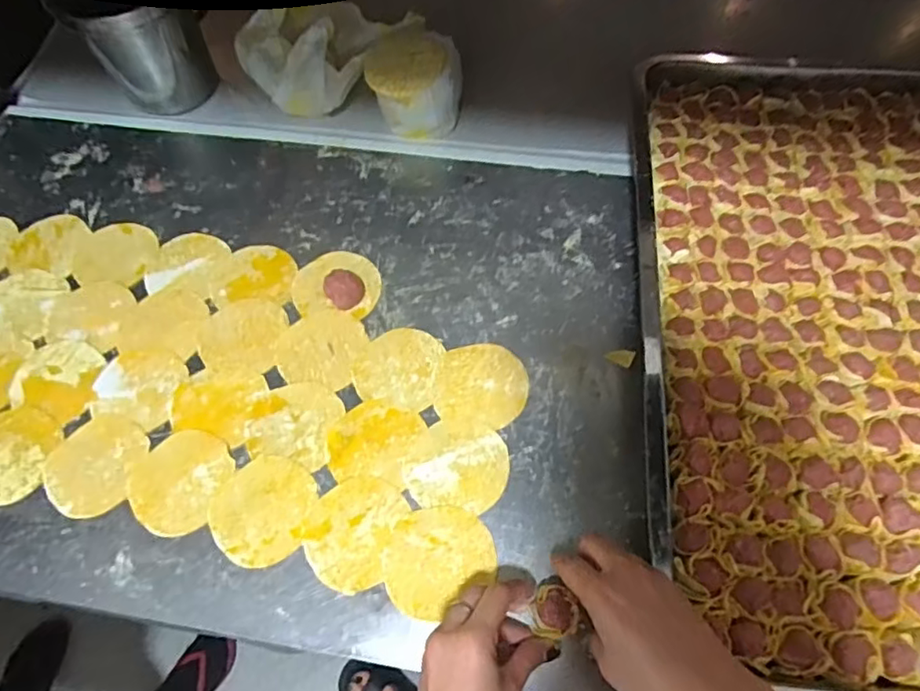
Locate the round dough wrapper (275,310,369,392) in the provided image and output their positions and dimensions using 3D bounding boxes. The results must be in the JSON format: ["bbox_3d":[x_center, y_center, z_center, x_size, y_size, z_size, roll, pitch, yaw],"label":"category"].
[{"bbox_3d":[-0.127,0.001,0.543,0.075,0.004,0.076,0,63,1],"label":"round dough wrapper"}]

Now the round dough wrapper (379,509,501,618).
[{"bbox_3d":[-0.016,0.163,0.456,0.083,0.004,0.075,-6,63,-3],"label":"round dough wrapper"}]

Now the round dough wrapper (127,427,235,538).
[{"bbox_3d":[-0.229,0.110,0.490,0.081,0.004,0.081,0,63,1],"label":"round dough wrapper"}]

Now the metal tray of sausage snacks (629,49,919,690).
[{"bbox_3d":[0.348,-0.012,0.511,0.399,0.056,0.629,4,63,3],"label":"metal tray of sausage snacks"}]

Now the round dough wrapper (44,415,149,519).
[{"bbox_3d":[-0.308,0.099,0.500,0.077,0.004,0.083,0,63,1],"label":"round dough wrapper"}]

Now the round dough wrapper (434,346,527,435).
[{"bbox_3d":[0.018,0.036,0.519,0.079,0.004,0.078,0,63,1],"label":"round dough wrapper"}]

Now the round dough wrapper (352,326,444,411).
[{"bbox_3d":[-0.055,0.018,0.533,0.077,0.004,0.073,0,63,1],"label":"round dough wrapper"}]

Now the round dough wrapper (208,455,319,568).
[{"bbox_3d":[-0.161,0.129,0.477,0.080,0.004,0.082,0,63,1],"label":"round dough wrapper"}]

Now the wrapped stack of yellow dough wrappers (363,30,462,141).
[{"bbox_3d":[-0.046,-0.279,0.640,0.100,0.088,0.075,-2,63,0],"label":"wrapped stack of yellow dough wrappers"}]

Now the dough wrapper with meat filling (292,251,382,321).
[{"bbox_3d":[-0.118,-0.063,0.566,0.082,0.021,0.071,3,63,2],"label":"dough wrapper with meat filling"}]

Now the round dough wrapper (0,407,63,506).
[{"bbox_3d":[-0.386,0.092,0.508,0.077,0.005,0.082,0,63,1],"label":"round dough wrapper"}]

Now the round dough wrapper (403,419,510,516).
[{"bbox_3d":[-0.003,0.096,0.489,0.083,0.004,0.074,7,63,4],"label":"round dough wrapper"}]

